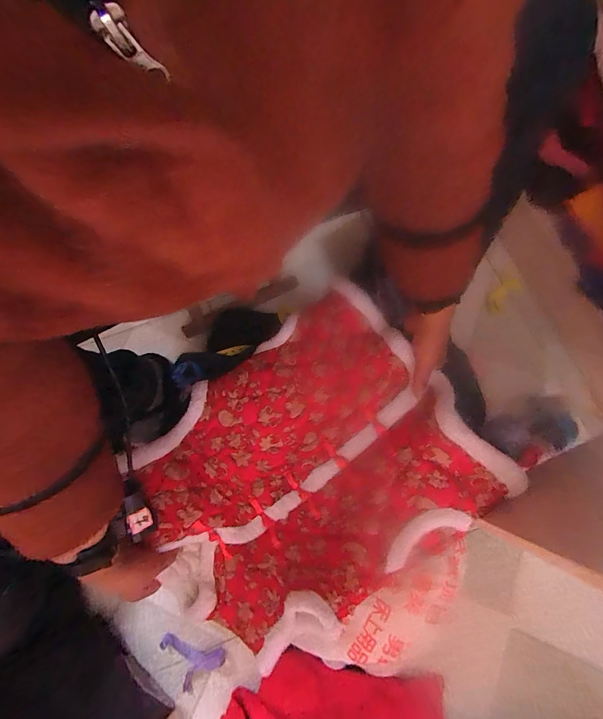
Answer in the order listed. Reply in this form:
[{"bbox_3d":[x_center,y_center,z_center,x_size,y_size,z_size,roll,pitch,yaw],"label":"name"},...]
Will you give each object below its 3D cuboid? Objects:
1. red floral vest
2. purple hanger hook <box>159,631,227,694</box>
[{"bbox_3d":[-0.004,0.157,0.486,0.483,0.144,0.379,-37,79,-8],"label":"red floral vest"},{"bbox_3d":[-0.176,0.469,0.530,0.073,0.008,0.088,-38,79,-8],"label":"purple hanger hook"}]

